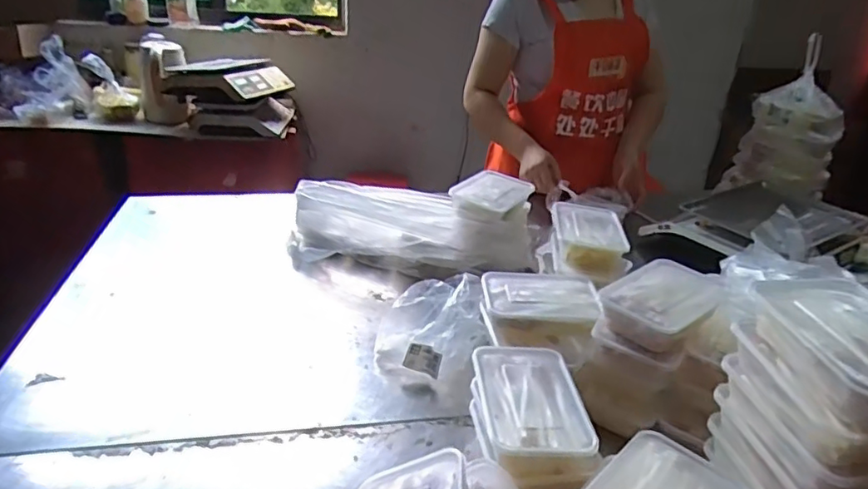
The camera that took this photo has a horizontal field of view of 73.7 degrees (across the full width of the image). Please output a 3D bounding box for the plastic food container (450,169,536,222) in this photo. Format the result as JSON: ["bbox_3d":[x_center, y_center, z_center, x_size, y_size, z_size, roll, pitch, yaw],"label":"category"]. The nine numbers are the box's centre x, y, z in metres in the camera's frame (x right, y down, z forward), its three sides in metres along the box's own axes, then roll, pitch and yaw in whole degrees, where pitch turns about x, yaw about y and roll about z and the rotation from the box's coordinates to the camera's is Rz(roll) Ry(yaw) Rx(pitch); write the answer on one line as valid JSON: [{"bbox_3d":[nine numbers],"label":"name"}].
[{"bbox_3d":[0.101,-0.086,1.016,0.110,0.039,0.135,19,31,28],"label":"plastic food container"}]

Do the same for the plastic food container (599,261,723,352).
[{"bbox_3d":[0.298,0.079,0.754,0.154,0.053,0.114,-19,35,-37],"label":"plastic food container"}]

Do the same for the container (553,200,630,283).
[{"bbox_3d":[0.242,-0.001,0.927,0.112,0.071,0.156,5,27,3],"label":"container"}]

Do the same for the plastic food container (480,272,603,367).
[{"bbox_3d":[0.145,0.100,0.821,0.158,0.071,0.125,4,27,0],"label":"plastic food container"}]

